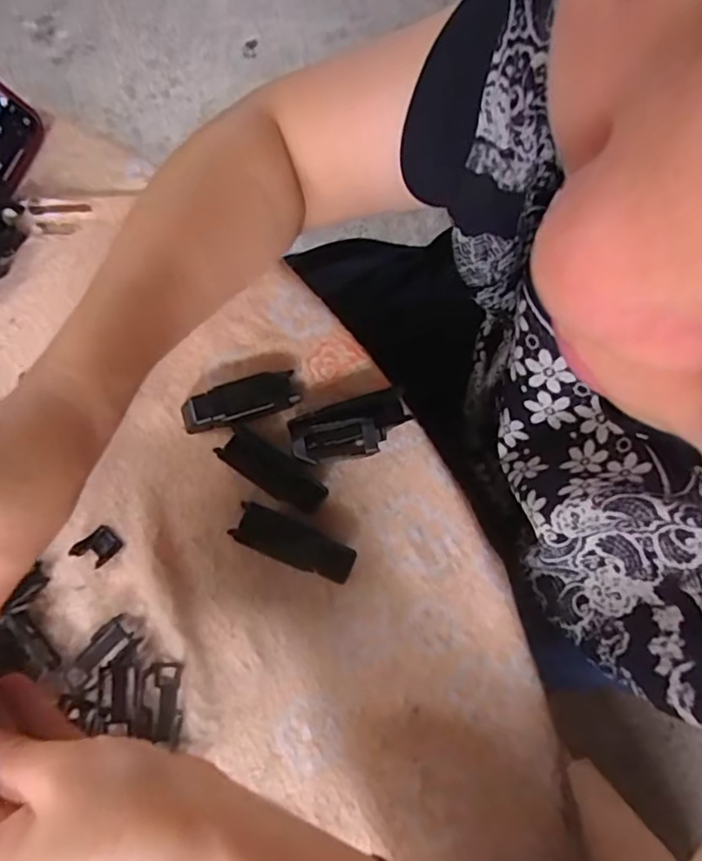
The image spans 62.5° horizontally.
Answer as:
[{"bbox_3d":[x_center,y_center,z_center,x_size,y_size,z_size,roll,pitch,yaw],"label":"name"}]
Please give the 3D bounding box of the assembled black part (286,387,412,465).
[{"bbox_3d":[-0.001,-0.001,0.323,0.064,0.019,0.033,-14,77,-2],"label":"assembled black part"}]

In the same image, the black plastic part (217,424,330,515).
[{"bbox_3d":[-0.044,0.022,0.320,0.065,0.007,0.022,35,79,9],"label":"black plastic part"}]

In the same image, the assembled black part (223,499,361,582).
[{"bbox_3d":[-0.031,0.061,0.311,0.066,0.013,0.024,24,78,7],"label":"assembled black part"}]

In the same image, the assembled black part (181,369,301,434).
[{"bbox_3d":[-0.064,-0.017,0.333,0.065,0.011,0.023,-21,77,-4],"label":"assembled black part"}]

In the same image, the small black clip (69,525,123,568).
[{"bbox_3d":[-0.140,0.065,0.319,0.019,0.004,0.023,43,81,10],"label":"small black clip"}]

